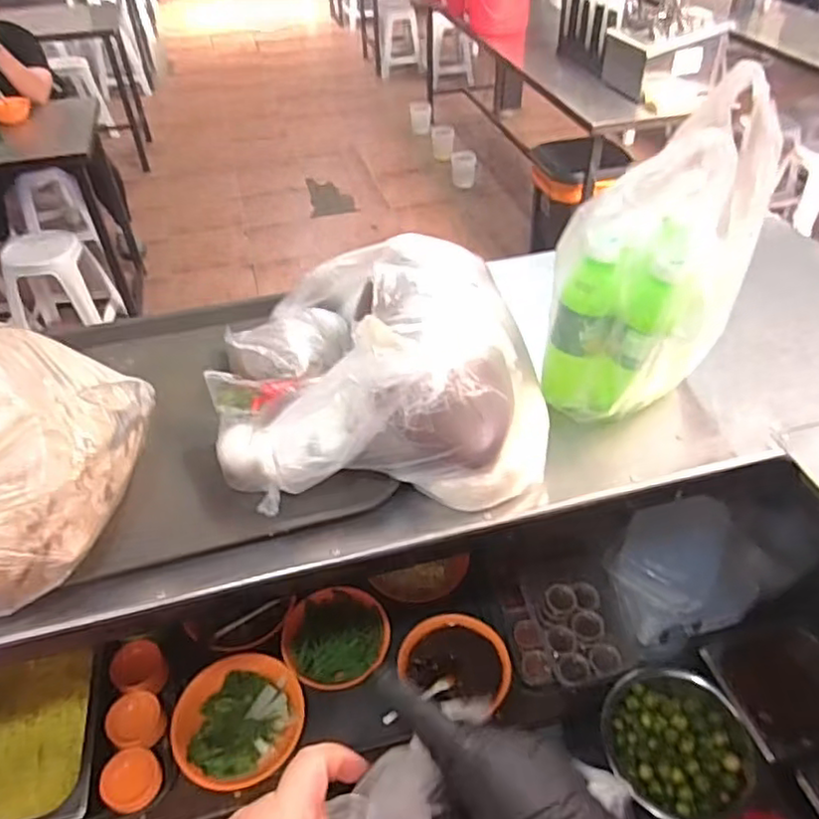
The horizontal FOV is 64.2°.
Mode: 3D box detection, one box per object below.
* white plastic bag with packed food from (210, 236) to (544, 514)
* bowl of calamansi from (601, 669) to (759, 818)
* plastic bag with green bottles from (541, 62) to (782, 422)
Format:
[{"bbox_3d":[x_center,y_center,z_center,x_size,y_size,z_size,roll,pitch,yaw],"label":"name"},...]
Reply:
[{"bbox_3d":[-0.036,-0.052,0.611,0.306,0.137,0.264,-2,43,-1],"label":"white plastic bag with packed food"},{"bbox_3d":[0.345,0.438,0.856,0.173,0.066,0.188,-1,43,1],"label":"bowl of calamansi"},{"bbox_3d":[0.228,-0.131,0.593,0.179,0.257,0.116,-20,46,-18],"label":"plastic bag with green bottles"}]

